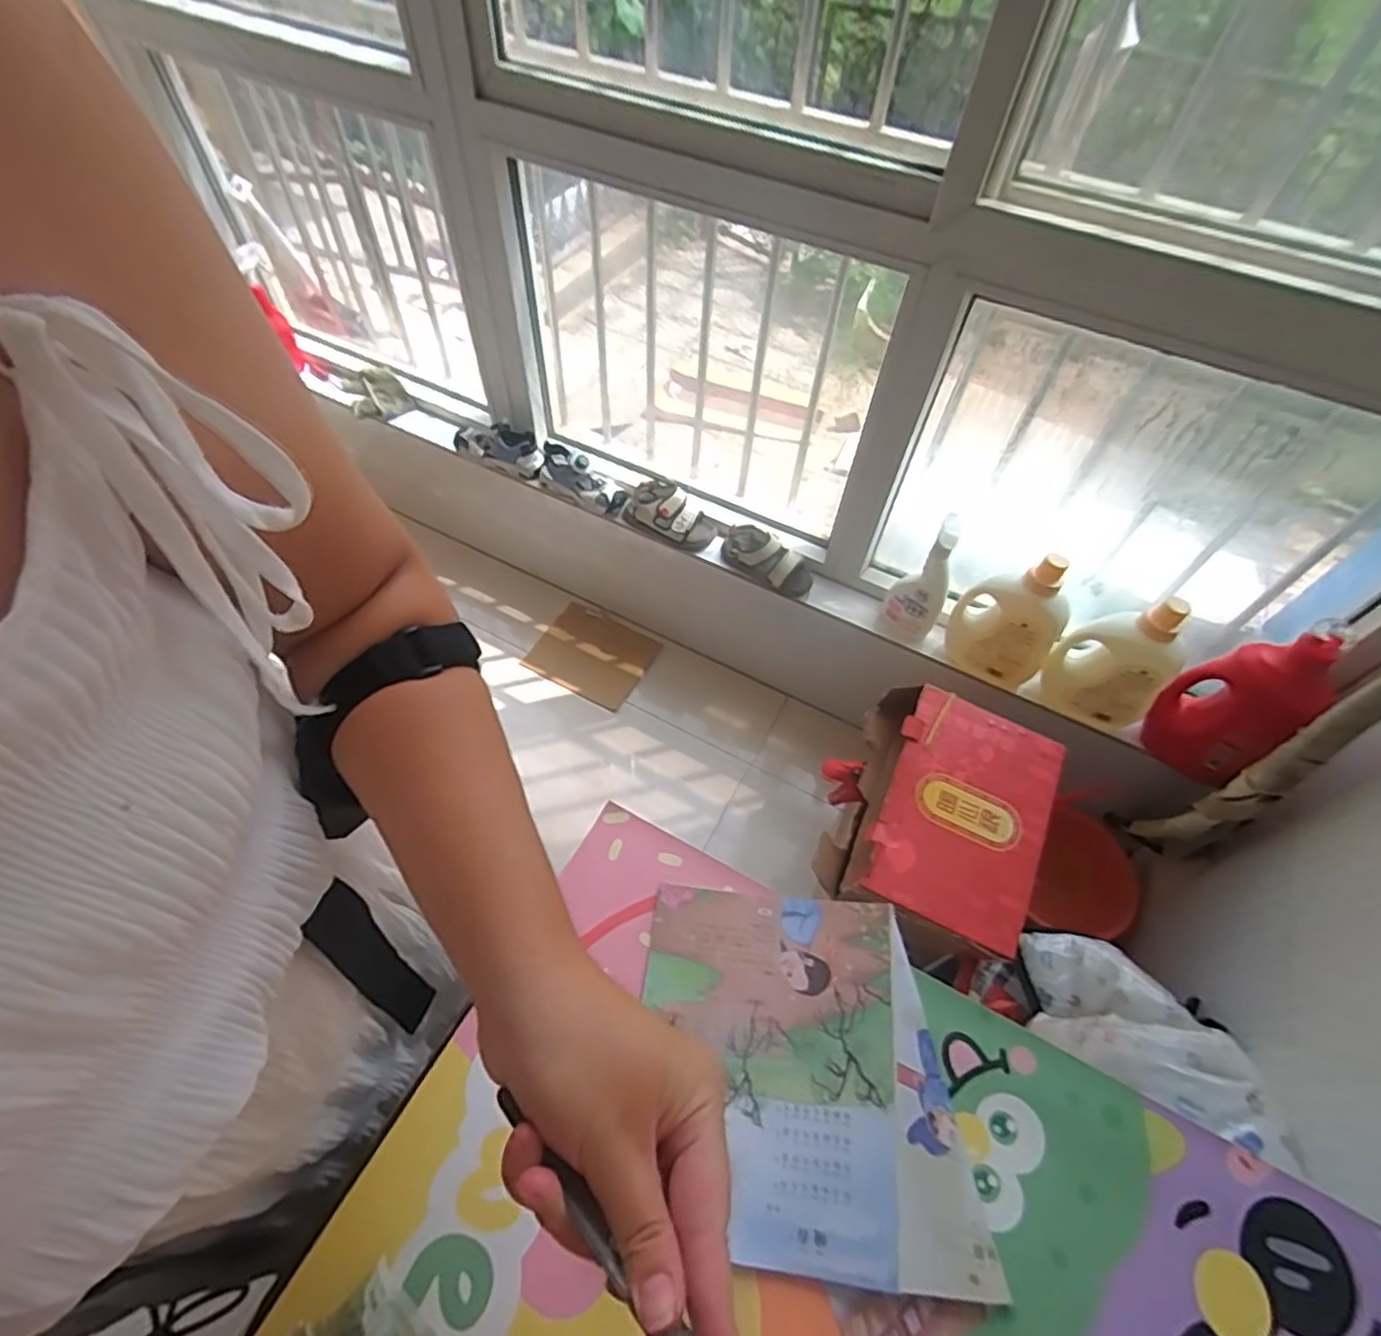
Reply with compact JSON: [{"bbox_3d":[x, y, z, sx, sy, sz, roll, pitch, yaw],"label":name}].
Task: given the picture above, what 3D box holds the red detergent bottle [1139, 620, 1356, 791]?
[{"bbox_3d":[0.894,0.056,1.103,0.084,0.319,0.165,-25,61,-18],"label":"red detergent bottle"}]

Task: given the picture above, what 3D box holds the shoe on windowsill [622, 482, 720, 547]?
[{"bbox_3d":[-0.038,-0.322,1.418,0.195,0.068,0.098,29,60,16],"label":"shoe on windowsill"}]

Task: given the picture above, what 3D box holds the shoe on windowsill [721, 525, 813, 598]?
[{"bbox_3d":[0.157,-0.221,1.371,0.201,0.058,0.083,30,60,16],"label":"shoe on windowsill"}]

